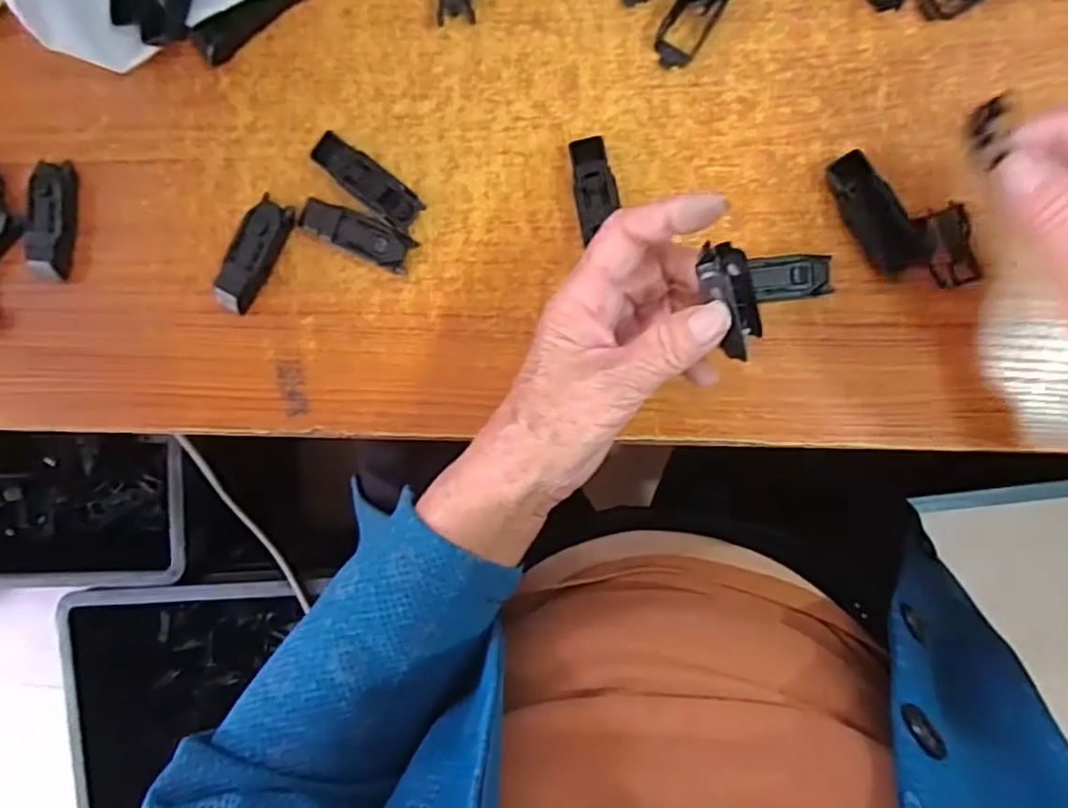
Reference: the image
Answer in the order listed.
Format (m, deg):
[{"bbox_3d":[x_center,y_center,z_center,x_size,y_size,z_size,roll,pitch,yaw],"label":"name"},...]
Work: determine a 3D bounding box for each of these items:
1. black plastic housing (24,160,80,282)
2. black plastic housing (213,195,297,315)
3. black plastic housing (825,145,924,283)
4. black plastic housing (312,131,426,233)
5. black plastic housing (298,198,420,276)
[{"bbox_3d":[-0.279,-0.106,0.376,0.020,0.020,0.065,6,94,6],"label":"black plastic housing"},{"bbox_3d":[-0.158,-0.083,0.367,0.023,0.017,0.064,29,96,4],"label":"black plastic housing"},{"bbox_3d":[0.171,-0.096,0.332,0.023,0.012,0.064,-34,89,7],"label":"black plastic housing"},{"bbox_3d":[-0.091,-0.121,0.357,0.063,0.014,0.022,39,96,3],"label":"black plastic housing"},{"bbox_3d":[-0.098,-0.094,0.359,0.064,0.015,0.021,24,96,4],"label":"black plastic housing"}]

